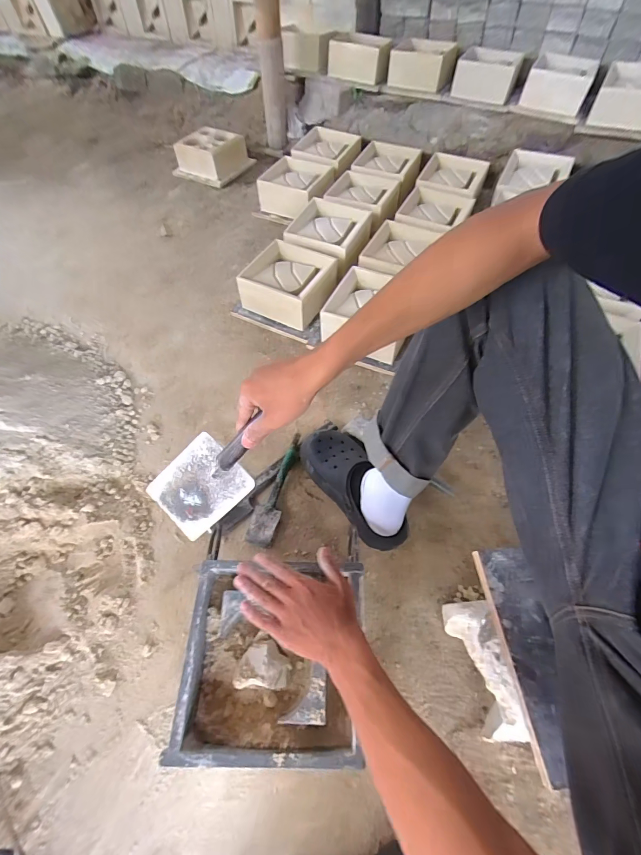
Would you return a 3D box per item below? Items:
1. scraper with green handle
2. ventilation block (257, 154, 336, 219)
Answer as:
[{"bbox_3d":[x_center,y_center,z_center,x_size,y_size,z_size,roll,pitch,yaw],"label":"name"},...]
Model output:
[{"bbox_3d":[-0.089,0.119,0.729,0.053,0.024,0.233,13,60,8],"label":"scraper with green handle"},{"bbox_3d":[-0.089,-0.822,1.270,0.224,0.111,0.221,19,61,11],"label":"ventilation block"}]

